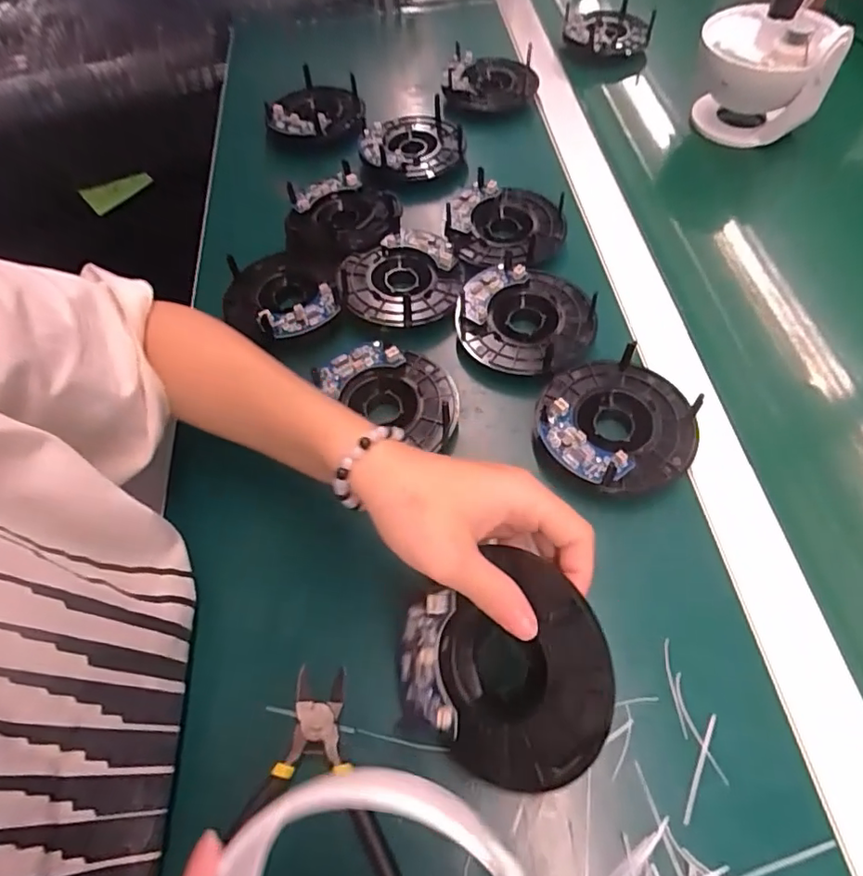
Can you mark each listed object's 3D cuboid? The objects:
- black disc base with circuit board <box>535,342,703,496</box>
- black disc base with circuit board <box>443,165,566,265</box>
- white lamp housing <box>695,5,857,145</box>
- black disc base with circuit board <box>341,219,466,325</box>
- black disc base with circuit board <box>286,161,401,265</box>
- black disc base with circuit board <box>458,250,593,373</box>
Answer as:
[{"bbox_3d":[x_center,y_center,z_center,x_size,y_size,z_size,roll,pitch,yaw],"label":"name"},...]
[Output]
[{"bbox_3d":[0.121,-0.011,0.365,0.097,0.020,0.100,-2,59,3],"label":"black disc base with circuit board"},{"bbox_3d":[0.062,-0.181,0.467,0.096,0.019,0.094,7,60,8],"label":"black disc base with circuit board"},{"bbox_3d":[0.309,-0.346,0.527,0.119,0.102,0.101,21,63,16],"label":"white lamp housing"},{"bbox_3d":[-0.023,-0.130,0.437,0.090,0.015,0.095,0,59,4],"label":"black disc base with circuit board"},{"bbox_3d":[-0.076,-0.197,0.481,0.094,0.014,0.099,-6,59,0],"label":"black disc base with circuit board"},{"bbox_3d":[0.069,-0.094,0.416,0.098,0.020,0.104,5,60,7],"label":"black disc base with circuit board"}]

